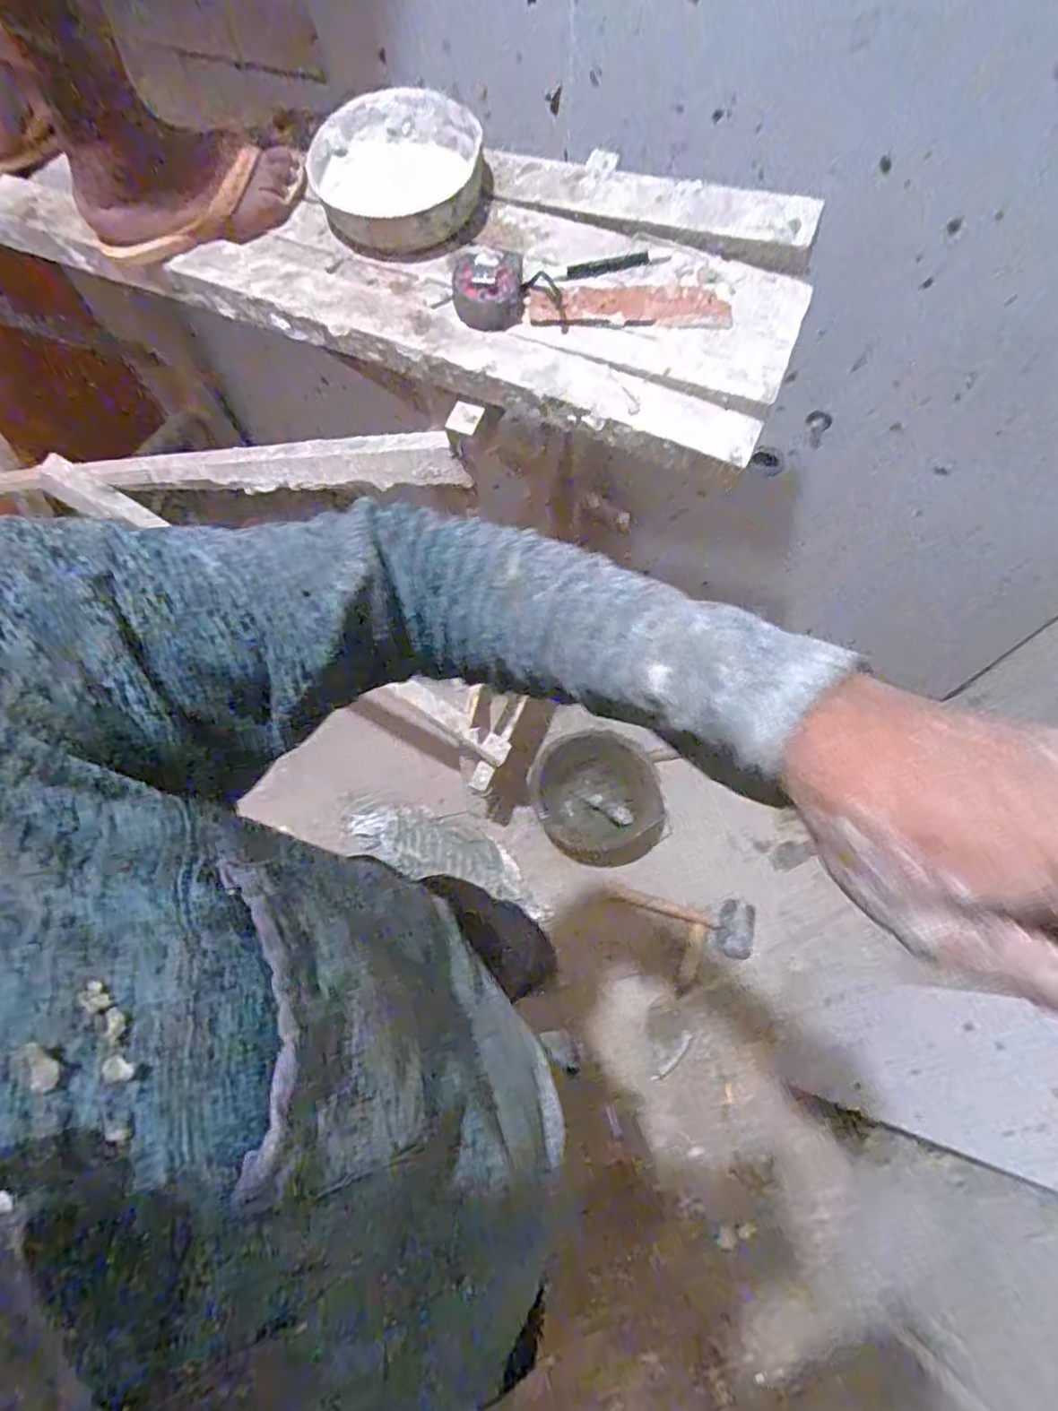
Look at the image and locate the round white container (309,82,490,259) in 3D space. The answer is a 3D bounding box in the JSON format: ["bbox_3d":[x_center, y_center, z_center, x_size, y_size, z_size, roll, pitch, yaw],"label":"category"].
[{"bbox_3d":[-0.136,-0.552,0.673,0.172,0.074,0.136,-7,67,0],"label":"round white container"}]

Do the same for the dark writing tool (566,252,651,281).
[{"bbox_3d":[0.081,-0.448,0.663,0.085,0.004,0.018,-15,67,-4],"label":"dark writing tool"}]

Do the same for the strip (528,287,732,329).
[{"bbox_3d":[0.099,-0.396,0.645,0.195,0.012,0.048,5,67,4],"label":"strip"}]

